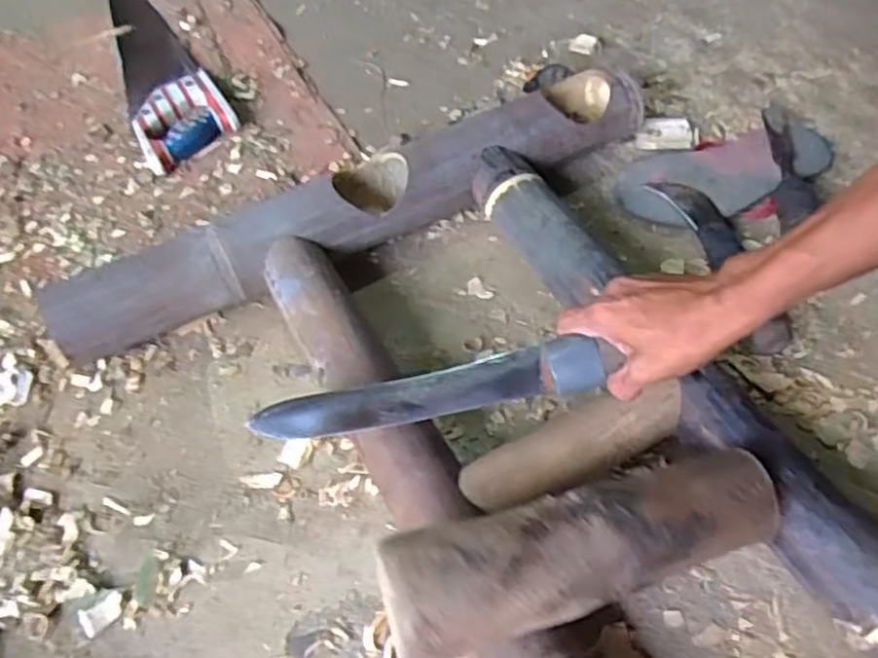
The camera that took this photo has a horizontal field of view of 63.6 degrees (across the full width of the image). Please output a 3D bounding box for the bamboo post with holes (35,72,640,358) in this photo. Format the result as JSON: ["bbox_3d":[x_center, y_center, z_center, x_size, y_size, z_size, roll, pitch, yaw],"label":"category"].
[{"bbox_3d":[-0.069,-0.117,0.681,0.577,0.079,0.075,-26,58,-13],"label":"bamboo post with holes"}]

